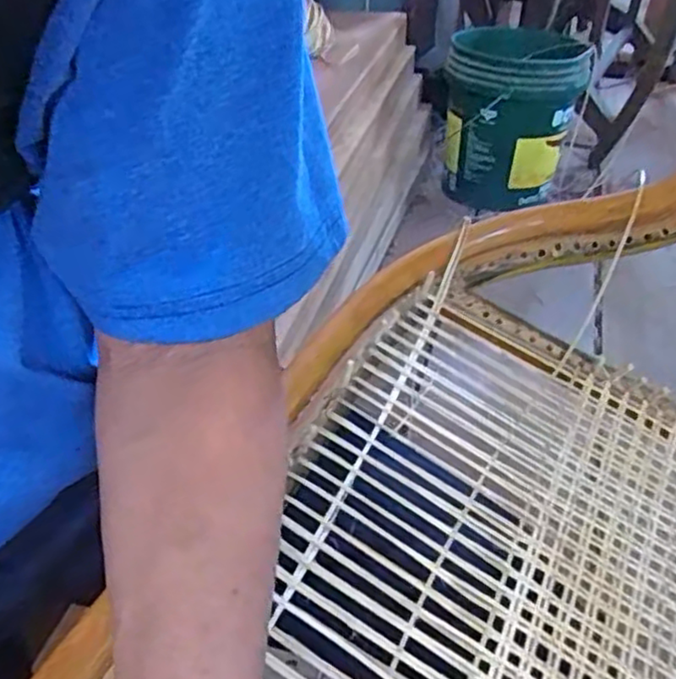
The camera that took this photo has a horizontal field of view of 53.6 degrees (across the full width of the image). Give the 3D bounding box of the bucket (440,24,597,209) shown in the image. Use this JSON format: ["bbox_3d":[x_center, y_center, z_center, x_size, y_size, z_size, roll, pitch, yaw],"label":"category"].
[{"bbox_3d":[0.399,-0.510,1.550,0.277,0.338,0.274,-24,45,-32],"label":"bucket"}]

